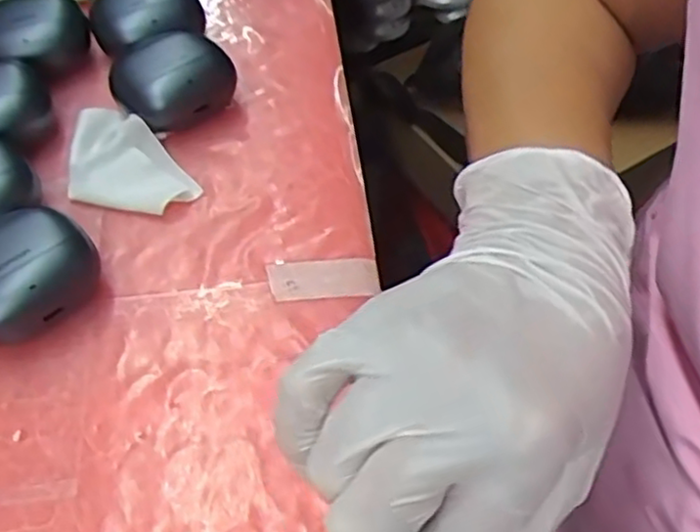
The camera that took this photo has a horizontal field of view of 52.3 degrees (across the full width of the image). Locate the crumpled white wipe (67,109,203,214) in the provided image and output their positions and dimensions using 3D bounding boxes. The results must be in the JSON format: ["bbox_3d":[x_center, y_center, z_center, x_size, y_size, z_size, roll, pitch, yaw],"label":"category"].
[{"bbox_3d":[-0.110,-0.049,0.335,0.045,0.014,0.073,-37,62,-24],"label":"crumpled white wipe"}]

